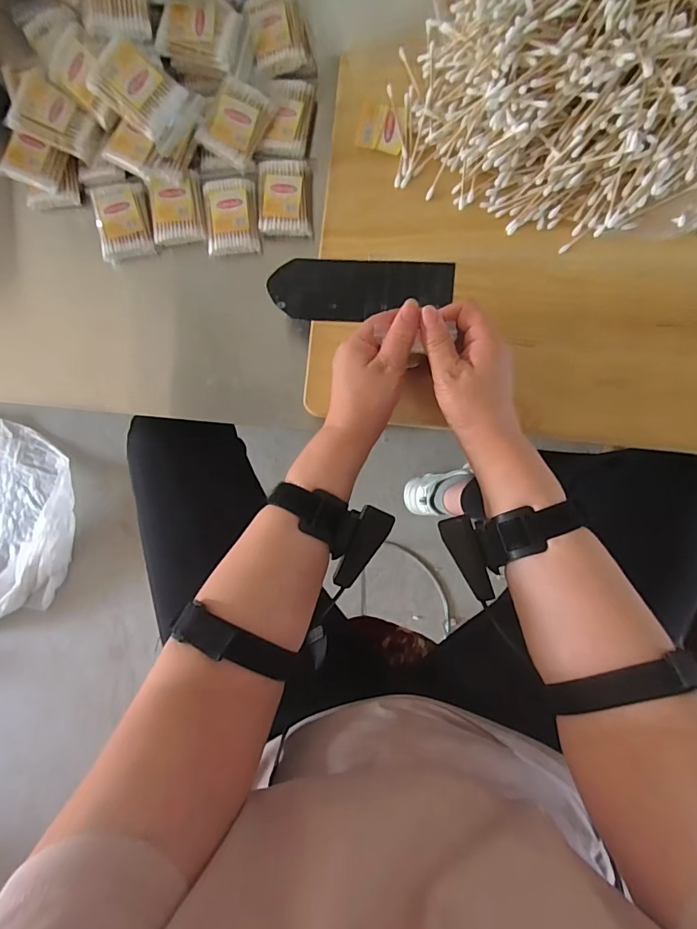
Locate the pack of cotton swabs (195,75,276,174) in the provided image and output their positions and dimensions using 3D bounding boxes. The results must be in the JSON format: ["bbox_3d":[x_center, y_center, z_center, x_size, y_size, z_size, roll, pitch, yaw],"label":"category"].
[{"bbox_3d":[-0.117,-0.358,0.475,0.057,0.020,0.073,30,93,1],"label":"pack of cotton swabs"}]

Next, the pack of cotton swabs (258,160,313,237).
[{"bbox_3d":[-0.069,-0.290,0.489,0.056,0.016,0.081,-1,92,3],"label":"pack of cotton swabs"}]

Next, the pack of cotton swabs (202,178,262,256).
[{"bbox_3d":[-0.127,-0.270,0.491,0.058,0.016,0.079,-3,92,3],"label":"pack of cotton swabs"}]

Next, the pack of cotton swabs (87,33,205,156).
[{"bbox_3d":[-0.198,-0.360,0.439,0.088,0.022,0.060,33,88,-24],"label":"pack of cotton swabs"}]

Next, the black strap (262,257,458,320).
[{"bbox_3d":[0.013,-0.173,0.445,0.177,0.006,0.059,1,92,3],"label":"black strap"}]

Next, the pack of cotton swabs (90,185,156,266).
[{"bbox_3d":[-0.247,-0.266,0.492,0.059,0.020,0.067,-11,91,3],"label":"pack of cotton swabs"}]

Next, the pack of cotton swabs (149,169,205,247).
[{"bbox_3d":[-0.188,-0.279,0.490,0.054,0.014,0.069,-8,91,3],"label":"pack of cotton swabs"}]

